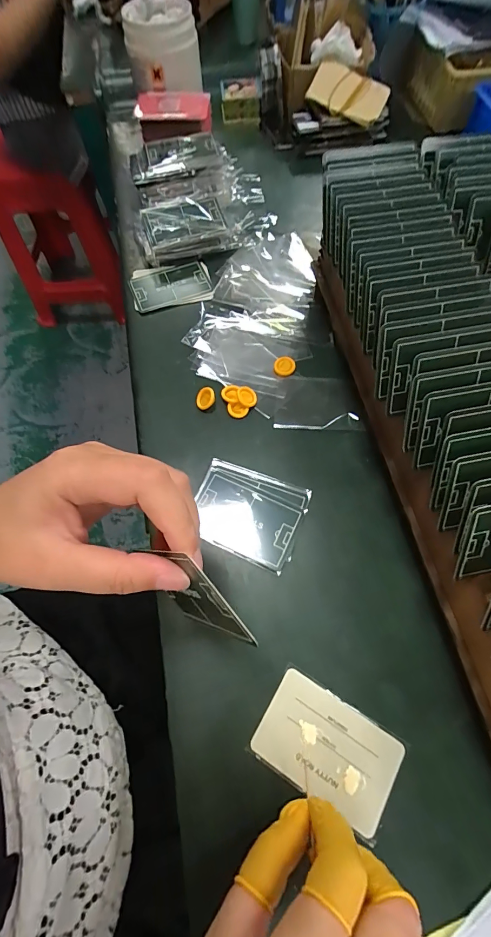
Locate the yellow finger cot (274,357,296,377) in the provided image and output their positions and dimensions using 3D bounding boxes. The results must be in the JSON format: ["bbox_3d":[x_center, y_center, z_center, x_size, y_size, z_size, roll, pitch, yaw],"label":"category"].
[{"bbox_3d":[0.038,-0.099,0.358,0.020,0.005,0.021,10,67,6],"label":"yellow finger cot"}]

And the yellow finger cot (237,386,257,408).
[{"bbox_3d":[0.001,-0.066,0.340,0.018,0.005,0.020,-45,100,-19],"label":"yellow finger cot"}]

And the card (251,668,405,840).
[{"bbox_3d":[0.052,0.178,0.236,0.085,0.004,0.054,29,71,15],"label":"card"}]

